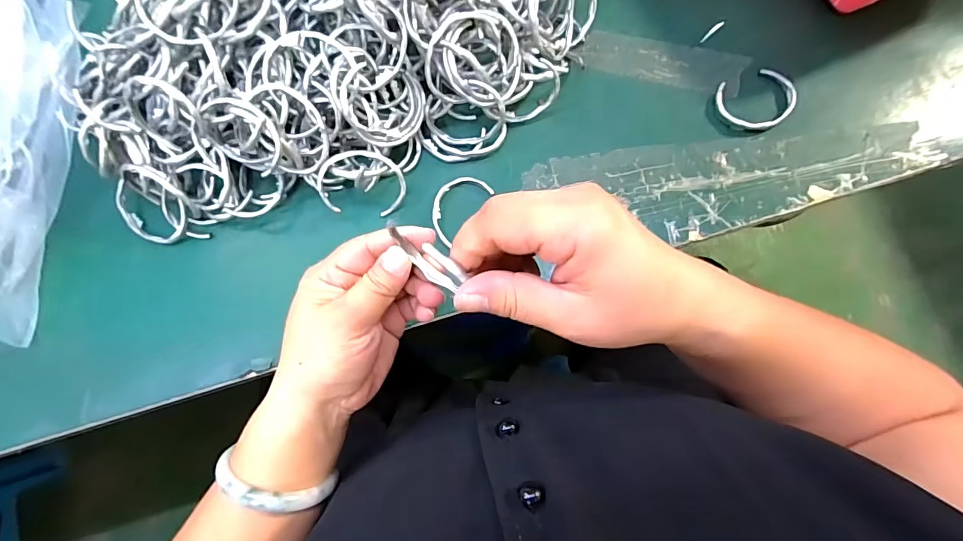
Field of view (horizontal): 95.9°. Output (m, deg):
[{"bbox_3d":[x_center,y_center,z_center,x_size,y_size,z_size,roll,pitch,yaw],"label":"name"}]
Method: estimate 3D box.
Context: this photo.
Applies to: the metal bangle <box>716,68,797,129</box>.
[{"bbox_3d":[0.241,-0.149,0.378,0.065,0.007,0.052,-18,78,-3],"label":"metal bangle"}]

